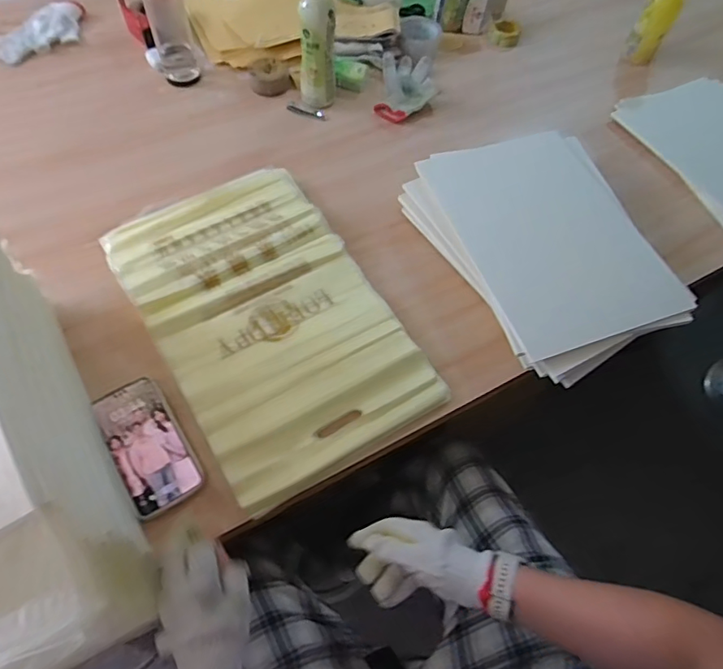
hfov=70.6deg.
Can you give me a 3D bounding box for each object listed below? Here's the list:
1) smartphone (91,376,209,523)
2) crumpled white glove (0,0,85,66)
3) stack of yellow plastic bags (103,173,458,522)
[{"bbox_3d":[-0.257,0.132,0.615,0.082,0.017,0.166,-28,67,-18],"label":"smartphone"},{"bbox_3d":[-0.631,-0.597,1.001,0.187,0.025,0.112,-33,68,-20],"label":"crumpled white glove"},{"bbox_3d":[-0.130,-0.037,0.708,0.300,0.033,0.474,-29,67,-18],"label":"stack of yellow plastic bags"}]

